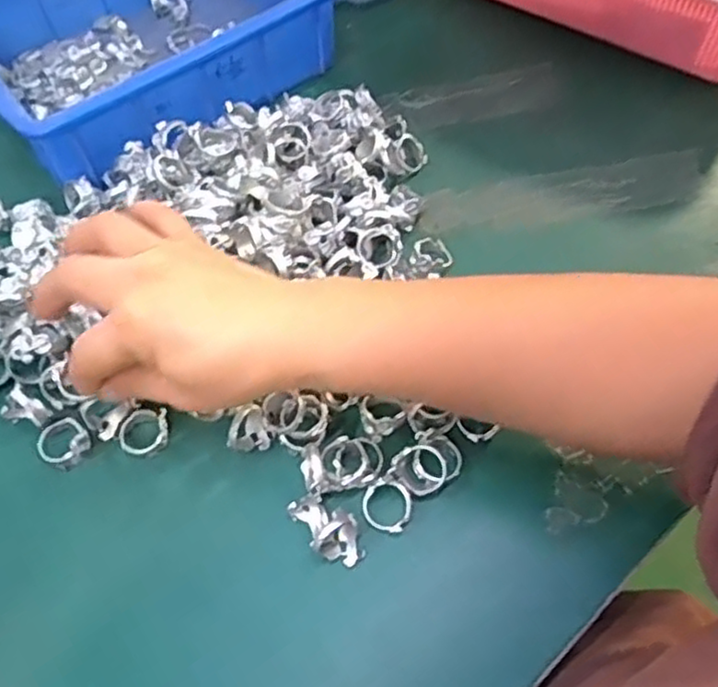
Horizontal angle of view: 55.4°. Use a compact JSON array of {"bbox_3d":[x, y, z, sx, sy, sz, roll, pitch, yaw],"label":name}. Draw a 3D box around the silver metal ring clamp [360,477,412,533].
[{"bbox_3d":[0.015,0.082,0.347,0.025,0.005,0.025,-1,83,6],"label":"silver metal ring clamp"}]

